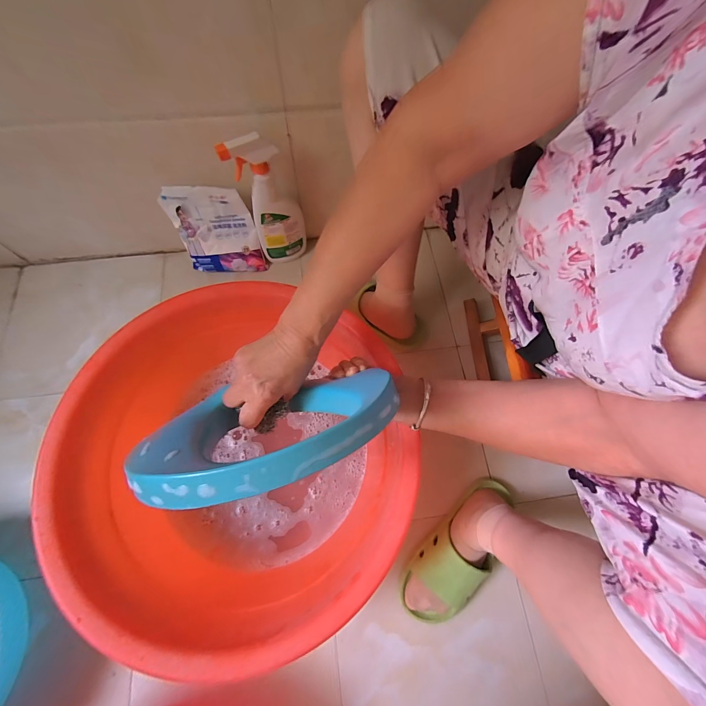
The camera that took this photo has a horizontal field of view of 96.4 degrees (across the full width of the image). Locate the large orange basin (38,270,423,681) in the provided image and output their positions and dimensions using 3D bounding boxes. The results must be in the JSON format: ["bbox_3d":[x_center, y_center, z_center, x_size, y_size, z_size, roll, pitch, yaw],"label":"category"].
[{"bbox_3d":[-0.152,0.142,0.459,0.443,0.169,0.436,1,68,-2],"label":"large orange basin"}]

